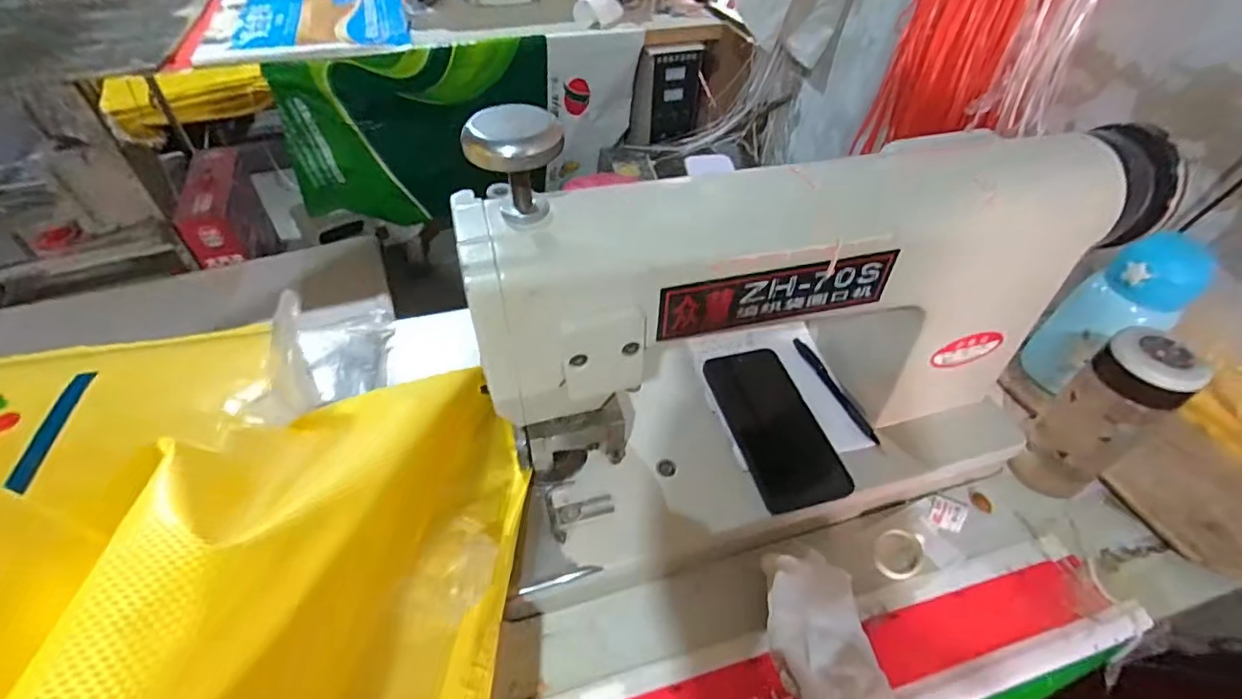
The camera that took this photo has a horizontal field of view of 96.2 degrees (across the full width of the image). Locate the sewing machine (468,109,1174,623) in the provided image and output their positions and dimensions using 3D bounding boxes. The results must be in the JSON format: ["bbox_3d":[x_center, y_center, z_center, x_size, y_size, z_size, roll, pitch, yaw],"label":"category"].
[{"bbox_3d":[0.150,-0.009,0.451,0.501,0.309,0.207,-8,47,-9],"label":"sewing machine"}]

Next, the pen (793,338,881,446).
[{"bbox_3d":[0.207,0.037,0.543,0.016,0.007,0.132,-14,48,-15],"label":"pen"}]

